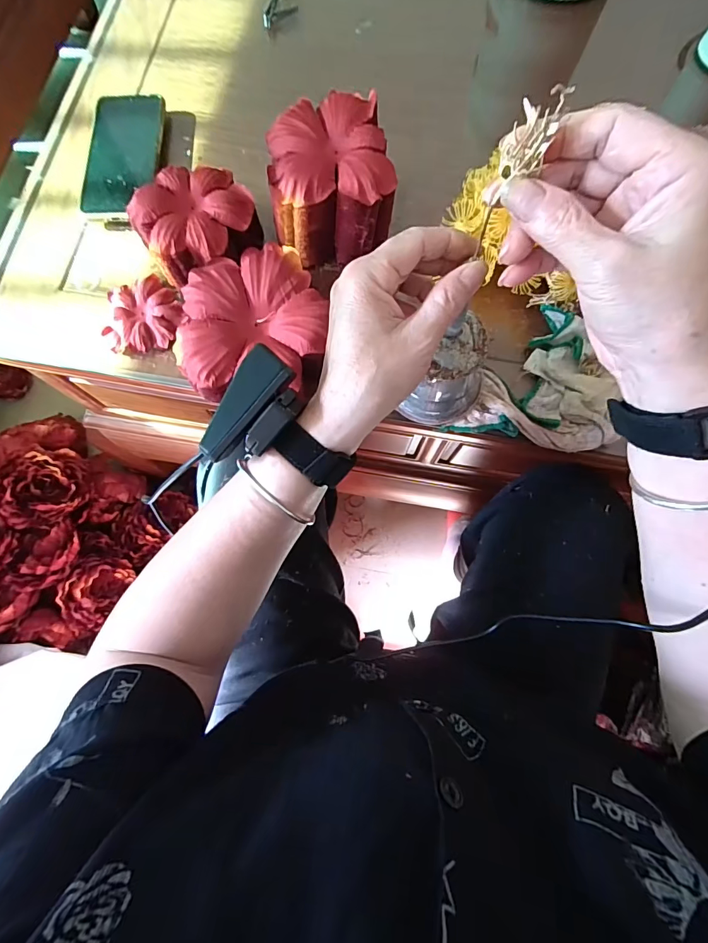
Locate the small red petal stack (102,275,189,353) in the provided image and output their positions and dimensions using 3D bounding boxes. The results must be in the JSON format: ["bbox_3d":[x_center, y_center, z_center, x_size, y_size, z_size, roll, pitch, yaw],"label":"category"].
[{"bbox_3d":[-0.200,-0.149,0.412,0.070,0.017,0.073,2,76,1],"label":"small red petal stack"}]

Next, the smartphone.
[{"bbox_3d":[-0.240,-0.330,0.445,0.071,0.008,0.157,2,75,-5],"label":"smartphone"}]

